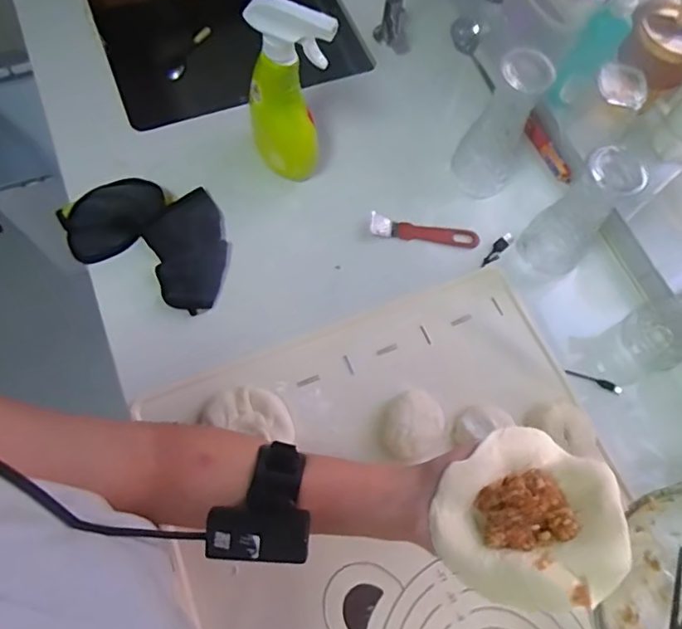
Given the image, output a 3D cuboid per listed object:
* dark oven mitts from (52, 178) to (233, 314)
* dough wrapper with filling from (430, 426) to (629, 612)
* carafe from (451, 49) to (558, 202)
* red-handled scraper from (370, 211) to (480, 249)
[{"bbox_3d":[-0.218,-0.092,0.629,0.199,0.045,0.122,26,69,6],"label":"dark oven mitts"},{"bbox_3d":[0.130,0.140,0.385,0.117,0.048,0.118,7,69,2],"label":"dough wrapper with filling"},{"bbox_3d":[0.180,-0.214,0.611,0.068,0.183,0.074,26,69,5],"label":"carafe"},{"bbox_3d":[0.102,-0.101,0.657,0.131,0.014,0.028,7,69,-2],"label":"red-handled scraper"}]

